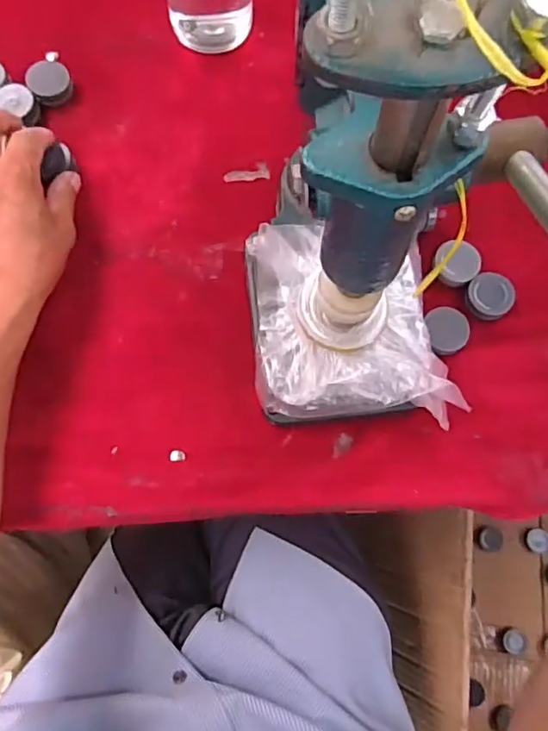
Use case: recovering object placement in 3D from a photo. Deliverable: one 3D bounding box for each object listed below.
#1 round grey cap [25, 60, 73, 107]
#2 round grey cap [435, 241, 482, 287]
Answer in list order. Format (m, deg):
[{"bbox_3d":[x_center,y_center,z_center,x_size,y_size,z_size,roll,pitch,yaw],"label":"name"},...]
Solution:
[{"bbox_3d":[-0.182,-0.230,0.460,0.032,0.018,0.030,0,73,-1],"label":"round grey cap"},{"bbox_3d":[0.137,-0.075,0.418,0.033,0.008,0.033,-2,80,9],"label":"round grey cap"}]

